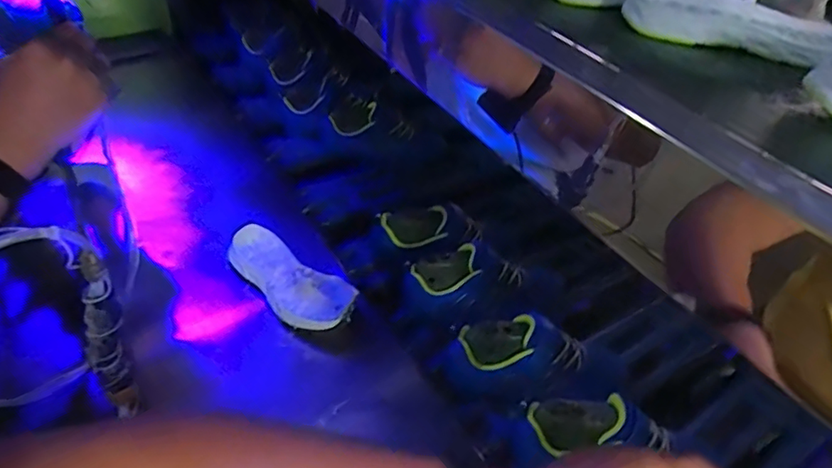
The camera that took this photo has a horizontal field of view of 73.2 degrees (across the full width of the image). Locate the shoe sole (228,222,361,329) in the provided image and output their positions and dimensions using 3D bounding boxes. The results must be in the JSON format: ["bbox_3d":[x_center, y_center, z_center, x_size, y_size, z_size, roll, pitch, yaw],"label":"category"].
[{"bbox_3d":[-0.142,0.050,0.626,0.173,0.033,0.073,26,45,24],"label":"shoe sole"}]

